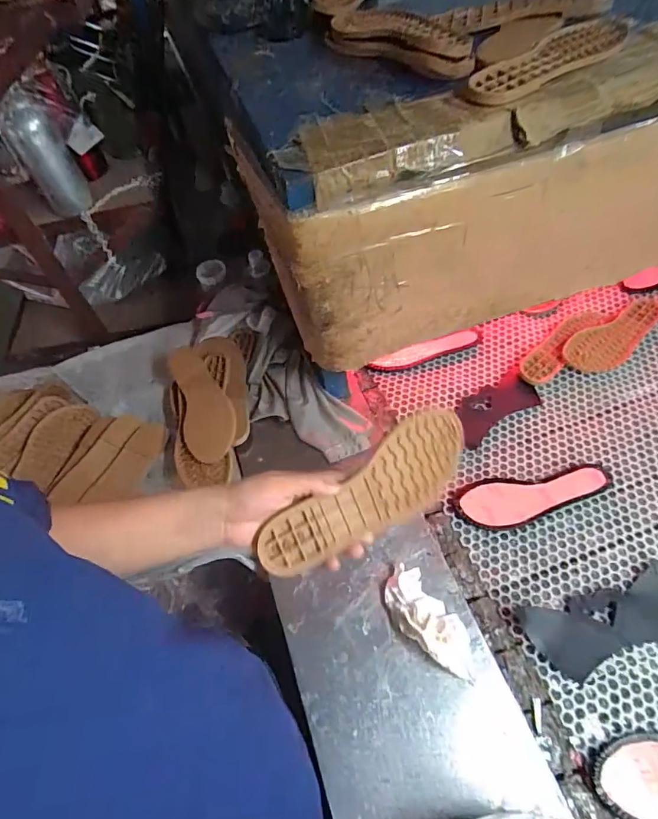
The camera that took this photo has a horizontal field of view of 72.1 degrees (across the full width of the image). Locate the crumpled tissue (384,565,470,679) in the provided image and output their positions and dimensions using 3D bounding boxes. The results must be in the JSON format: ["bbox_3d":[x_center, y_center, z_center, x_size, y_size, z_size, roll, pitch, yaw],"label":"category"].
[{"bbox_3d":[0.124,0.264,0.566,0.068,0.042,0.142,-28,57,-15],"label":"crumpled tissue"}]

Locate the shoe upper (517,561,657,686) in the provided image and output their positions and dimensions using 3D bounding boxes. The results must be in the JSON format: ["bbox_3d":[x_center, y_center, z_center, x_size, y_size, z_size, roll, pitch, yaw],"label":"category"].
[{"bbox_3d":[0.359,0.272,0.577,0.204,0.007,0.088,-14,54,-6],"label":"shoe upper"}]

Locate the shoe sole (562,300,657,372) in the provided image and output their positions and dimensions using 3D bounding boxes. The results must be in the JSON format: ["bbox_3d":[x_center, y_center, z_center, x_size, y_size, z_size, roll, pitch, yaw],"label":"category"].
[{"bbox_3d":[0.529,-0.140,0.835,0.234,0.016,0.084,-33,58,-18],"label":"shoe sole"}]

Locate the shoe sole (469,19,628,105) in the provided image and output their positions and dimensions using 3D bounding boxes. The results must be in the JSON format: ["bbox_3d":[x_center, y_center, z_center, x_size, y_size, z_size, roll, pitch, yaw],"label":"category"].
[{"bbox_3d":[0.270,-0.423,0.544,0.247,0.021,0.084,-37,59,-18],"label":"shoe sole"}]

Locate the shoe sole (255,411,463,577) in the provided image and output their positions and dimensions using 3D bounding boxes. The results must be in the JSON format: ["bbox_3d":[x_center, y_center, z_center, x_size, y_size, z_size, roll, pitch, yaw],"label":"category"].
[{"bbox_3d":[0.042,0.083,0.451,0.238,0.020,0.082,-31,101,-16],"label":"shoe sole"}]

